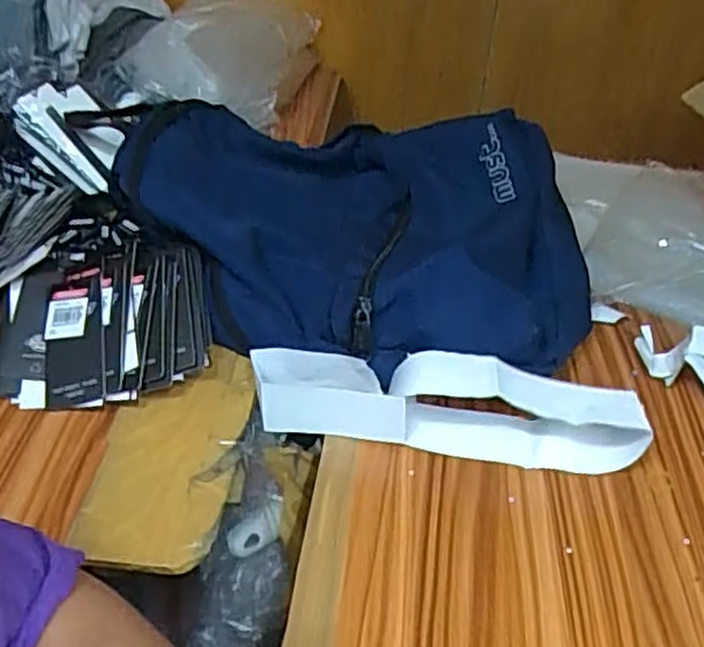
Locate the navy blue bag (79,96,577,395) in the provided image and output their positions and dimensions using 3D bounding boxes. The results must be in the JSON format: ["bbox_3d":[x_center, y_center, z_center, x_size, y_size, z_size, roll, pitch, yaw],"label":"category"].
[{"bbox_3d":[-0.013,-0.097,0.683,0.460,0.117,0.324,13,39,13],"label":"navy blue bag"}]

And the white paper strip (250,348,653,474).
[{"bbox_3d":[0.064,0.059,0.548,0.287,0.046,0.062,6,38,5],"label":"white paper strip"}]

